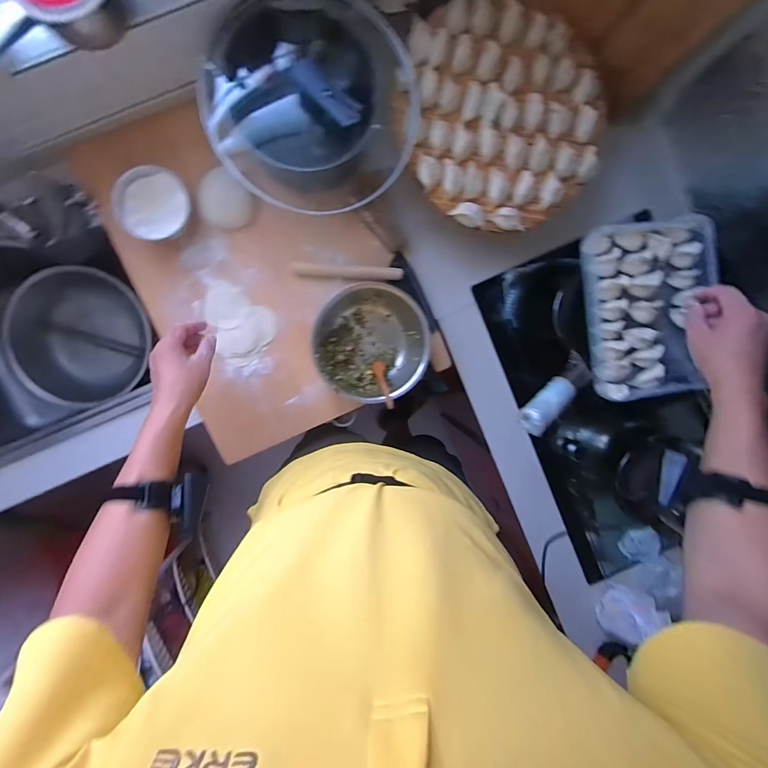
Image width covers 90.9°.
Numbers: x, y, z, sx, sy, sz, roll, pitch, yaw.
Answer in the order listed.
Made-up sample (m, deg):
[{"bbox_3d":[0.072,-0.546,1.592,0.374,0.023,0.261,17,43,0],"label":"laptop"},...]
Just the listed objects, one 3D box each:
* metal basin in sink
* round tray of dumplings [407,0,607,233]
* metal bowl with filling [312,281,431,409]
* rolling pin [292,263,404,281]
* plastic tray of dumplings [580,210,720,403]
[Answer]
[{"bbox_3d":[-0.743,-0.122,0.942,0.274,0.130,0.343,6,110,-27],"label":"metal basin in sink"},{"bbox_3d":[0.221,-0.462,0.660,0.329,0.032,0.360,-1,96,-5],"label":"round tray of dumplings"},{"bbox_3d":[-0.024,-0.076,0.726,0.206,0.083,0.208,-1,96,-5],"label":"metal bowl with filling"},{"bbox_3d":[-0.069,-0.218,0.736,0.210,0.018,0.023,2,96,-6],"label":"rolling pin"},{"bbox_3d":[0.457,-0.131,0.656,0.221,0.054,0.293,-8,97,-5],"label":"plastic tray of dumplings"}]

